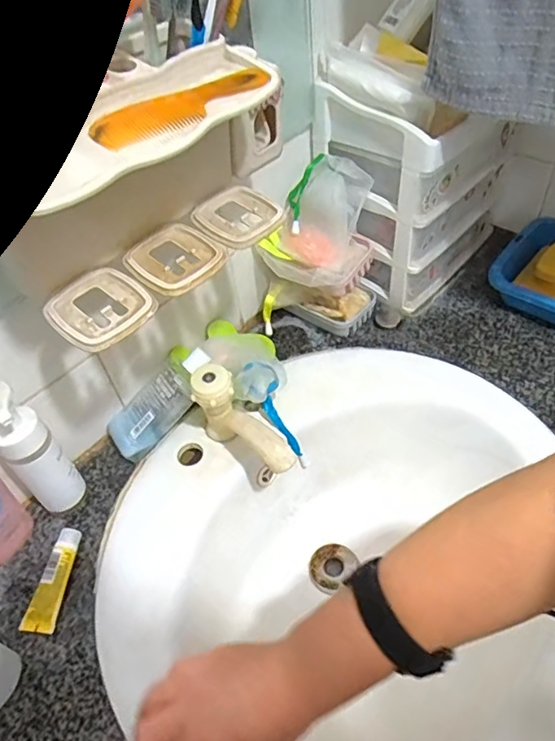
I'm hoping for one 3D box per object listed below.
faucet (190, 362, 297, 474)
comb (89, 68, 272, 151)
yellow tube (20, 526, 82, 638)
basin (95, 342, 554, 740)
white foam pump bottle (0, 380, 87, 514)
[{"bbox_3d":[-0.036,0.064,0.546,0.045,0.096,0.130,-32,53,-21],"label":"faucet"},{"bbox_3d":[-0.065,-0.186,0.372,0.139,0.010,0.033,-33,53,-21],"label":"comb"},{"bbox_3d":[-0.215,0.202,0.514,0.028,0.020,0.095,3,49,9],"label":"yellow tube"},{"bbox_3d":[0.079,0.198,0.566,0.437,0.151,0.475,-3,48,4],"label":"basin"},{"bbox_3d":[-0.236,0.080,0.514,0.047,0.175,0.051,-33,53,-21],"label":"white foam pump bottle"}]

